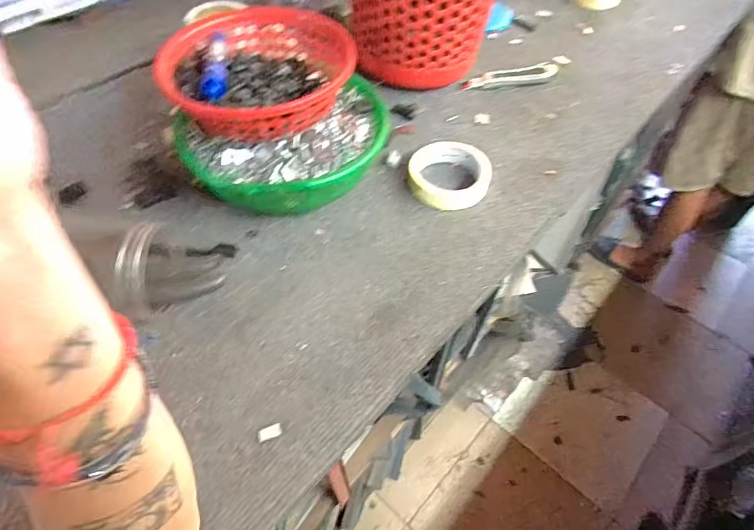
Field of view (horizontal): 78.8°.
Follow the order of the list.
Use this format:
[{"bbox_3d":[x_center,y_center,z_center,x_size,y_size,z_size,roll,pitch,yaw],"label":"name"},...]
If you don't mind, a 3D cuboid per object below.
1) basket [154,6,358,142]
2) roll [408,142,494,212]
[{"bbox_3d":[-0.124,-0.209,0.482,0.183,0.053,0.182,-25,58,-19],"label":"basket"},{"bbox_3d":[0.086,-0.109,0.553,0.092,0.030,0.088,1,53,-1],"label":"roll"}]

